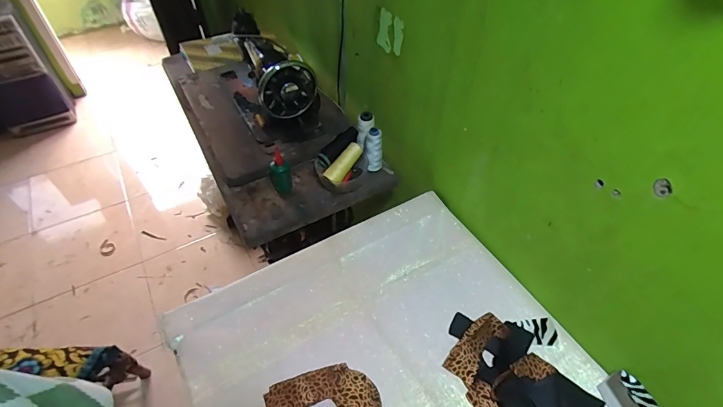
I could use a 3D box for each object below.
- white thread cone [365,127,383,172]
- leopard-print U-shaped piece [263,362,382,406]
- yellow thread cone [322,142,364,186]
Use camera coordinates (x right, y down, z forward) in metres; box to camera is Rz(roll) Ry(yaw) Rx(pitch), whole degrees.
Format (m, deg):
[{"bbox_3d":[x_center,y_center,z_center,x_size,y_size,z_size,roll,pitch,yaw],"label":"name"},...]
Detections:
[{"bbox_3d":[0.030,-0.123,0.923,0.042,0.123,0.033,4,48,2],"label":"white thread cone"},{"bbox_3d":[-0.052,0.324,0.600,0.161,0.019,0.143,-20,52,-17],"label":"leopard-print U-shaped piece"},{"bbox_3d":[-0.039,-0.092,0.903,0.035,0.036,0.113,31,69,22],"label":"yellow thread cone"}]

